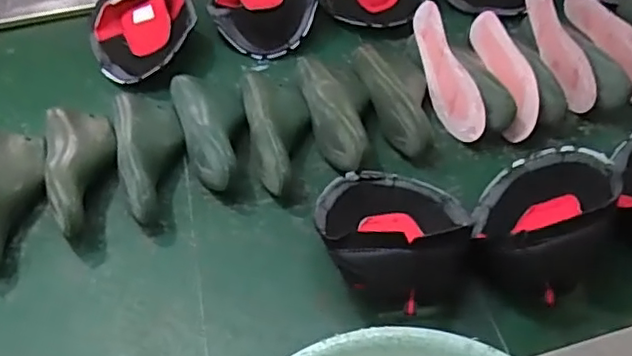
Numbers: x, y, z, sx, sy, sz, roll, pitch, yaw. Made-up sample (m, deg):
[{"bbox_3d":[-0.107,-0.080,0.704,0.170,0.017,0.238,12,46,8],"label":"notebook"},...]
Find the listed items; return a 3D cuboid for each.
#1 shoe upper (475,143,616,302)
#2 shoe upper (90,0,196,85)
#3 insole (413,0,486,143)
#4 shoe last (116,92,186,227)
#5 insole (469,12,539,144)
[{"bbox_3d":[0.256,0.034,0.681,0.131,0.110,0.216,11,50,12],"label":"shoe upper"},{"bbox_3d":[-0.266,-0.227,0.934,0.160,0.076,0.173,-21,51,-16],"label":"shoe upper"},{"bbox_3d":[0.184,-0.147,0.837,0.018,0.069,0.217,-1,64,-33],"label":"insole"},{"bbox_3d":[-0.215,-0.035,0.778,0.079,0.065,0.214,-12,50,-9],"label":"shoe last"},{"bbox_3d":[0.261,-0.152,0.839,0.049,0.065,0.207,-6,47,-3],"label":"insole"}]

